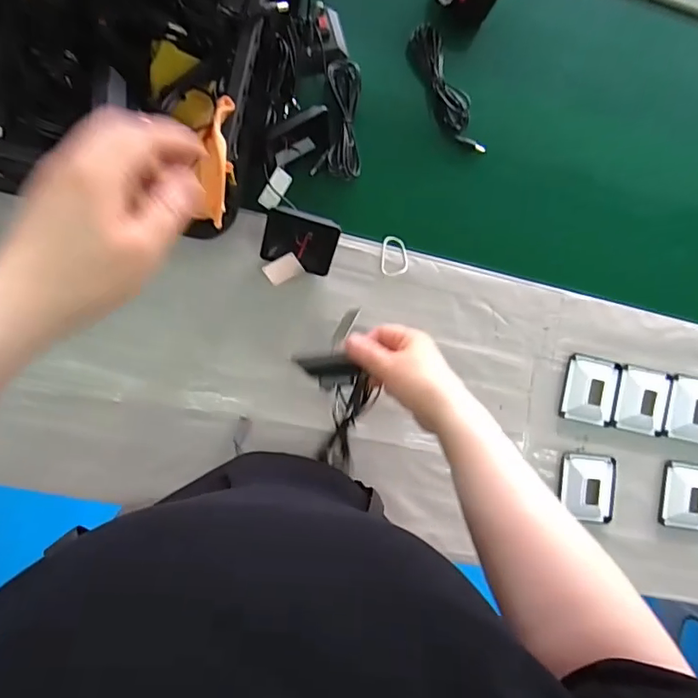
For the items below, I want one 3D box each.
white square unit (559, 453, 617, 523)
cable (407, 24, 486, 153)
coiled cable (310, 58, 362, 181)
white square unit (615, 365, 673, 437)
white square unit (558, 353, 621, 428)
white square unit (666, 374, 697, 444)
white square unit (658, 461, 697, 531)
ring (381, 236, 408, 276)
[{"bbox_3d":[0.289,0.167,0.599,0.071,0.020,0.077,6,85,-7],"label":"white square unit"},{"bbox_3d":[0.117,-0.308,0.601,0.029,0.034,0.158,-24,89,-9],"label":"cable"},{"bbox_3d":[-0.008,-0.261,0.573,0.051,0.016,0.131,6,85,-7],"label":"coiled cable"},{"bbox_3d":[0.365,0.064,0.615,0.068,0.021,0.078,9,84,-7],"label":"white square unit"},{"bbox_3d":[0.295,0.050,0.604,0.071,0.017,0.078,11,84,-7],"label":"white square unit"},{"bbox_3d":[0.430,0.076,0.621,0.070,0.016,0.080,12,84,-7],"label":"white square unit"},{"bbox_3d":[0.422,0.183,0.618,0.068,0.016,0.080,6,85,-7],"label":"white square unit"},{"bbox_3d":[0.053,-0.107,0.579,0.032,0.005,0.049,4,85,-8],"label":"ring"}]

